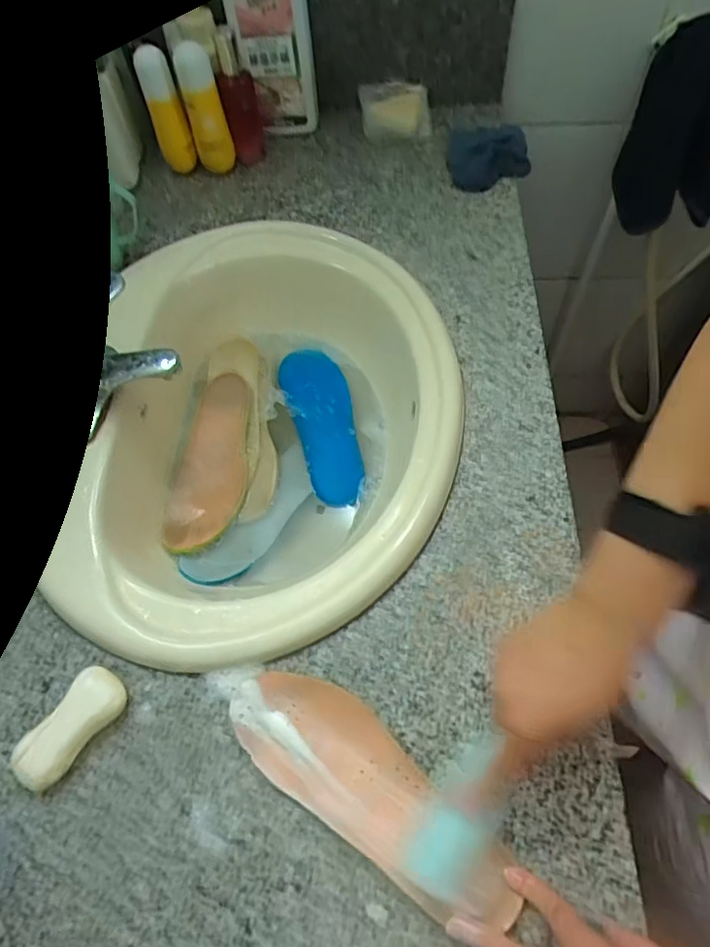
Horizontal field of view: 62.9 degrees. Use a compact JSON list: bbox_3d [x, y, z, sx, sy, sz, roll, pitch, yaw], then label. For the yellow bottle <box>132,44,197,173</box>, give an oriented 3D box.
[{"bbox_3d":[-0.245,-0.467,0.761,0.044,0.145,0.051,-17,62,-6],"label":"yellow bottle"}]

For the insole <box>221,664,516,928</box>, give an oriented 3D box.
[{"bbox_3d":[0.009,0.226,0.420,0.230,0.010,0.079,33,68,21],"label":"insole"}]

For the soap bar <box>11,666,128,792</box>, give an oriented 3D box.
[{"bbox_3d":[-0.221,0.199,0.455,0.040,0.027,0.090,32,68,19],"label":"soap bar"}]

